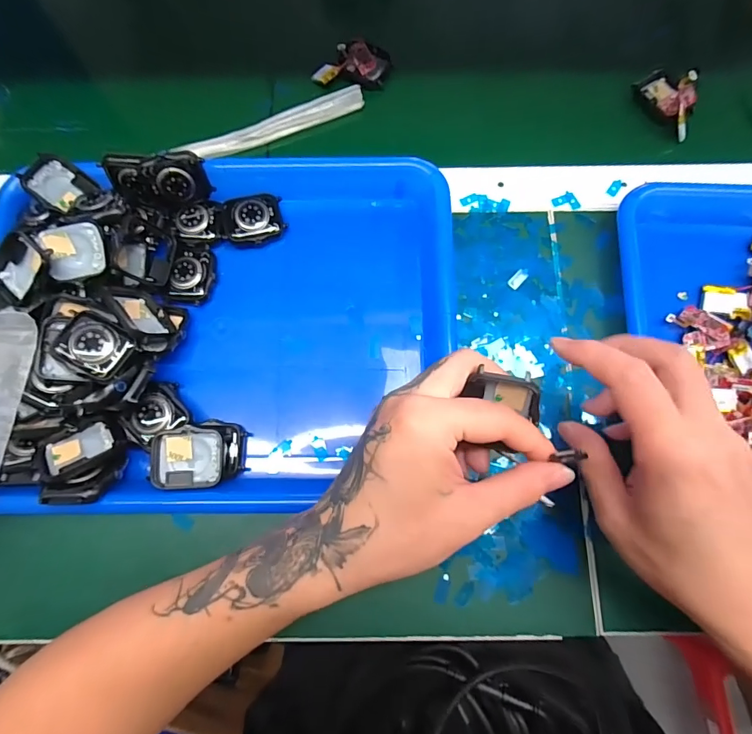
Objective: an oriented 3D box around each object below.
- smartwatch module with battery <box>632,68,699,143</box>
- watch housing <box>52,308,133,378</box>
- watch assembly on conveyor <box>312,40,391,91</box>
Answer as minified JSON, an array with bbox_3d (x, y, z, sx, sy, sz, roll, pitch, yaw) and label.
[{"bbox_3d":[0.251,-0.225,0.356,0.039,0.018,0.066,-28,79,-6],"label":"smartwatch module with battery"},{"bbox_3d":[-0.178,-0.014,0.269,0.040,0.009,0.035,32,69,-12],"label":"watch housing"},{"bbox_3d":[-0.021,-0.263,0.367,0.065,0.009,0.037,3,78,1],"label":"watch assembly on conveyor"}]

